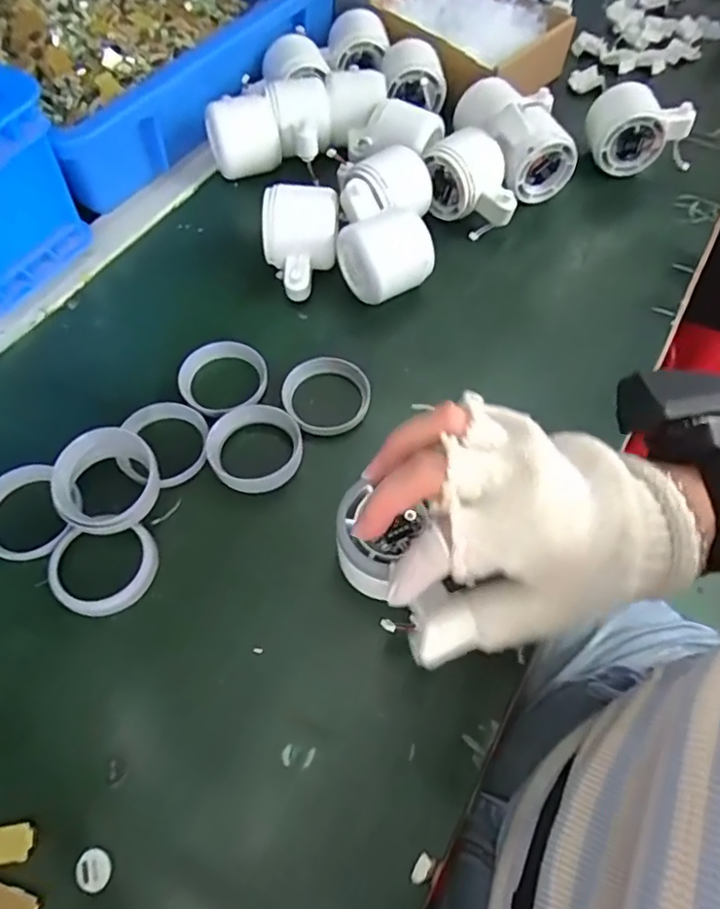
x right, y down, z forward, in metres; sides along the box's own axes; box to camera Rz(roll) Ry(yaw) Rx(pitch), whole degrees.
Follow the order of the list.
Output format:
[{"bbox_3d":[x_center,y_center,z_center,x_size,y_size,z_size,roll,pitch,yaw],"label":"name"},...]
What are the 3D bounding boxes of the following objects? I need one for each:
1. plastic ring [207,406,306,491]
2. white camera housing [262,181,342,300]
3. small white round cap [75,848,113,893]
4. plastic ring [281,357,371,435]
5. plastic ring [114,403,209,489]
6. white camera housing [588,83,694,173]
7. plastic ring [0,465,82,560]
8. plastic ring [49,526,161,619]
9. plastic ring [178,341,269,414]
[{"bbox_3d":[-0.067,-0.003,0.377,0.059,0.021,0.055,1,61,-2],"label":"plastic ring"},{"bbox_3d":[-0.044,-0.157,0.439,0.056,0.057,0.071,-1,61,-3],"label":"white camera housing"},{"bbox_3d":[-0.122,0.189,0.266,0.016,0.004,0.017,1,61,-2],"label":"small white round cap"},{"bbox_3d":[-0.021,-0.040,0.396,0.060,0.015,0.053,-24,65,-15],"label":"plastic ring"},{"bbox_3d":[-0.126,-0.006,0.377,0.054,0.015,0.059,1,61,-2],"label":"plastic ring"},{"bbox_3d":[0.246,-0.279,0.510,0.096,0.062,0.047,15,62,6],"label":"white camera housing"},{"bbox_3d":[-0.201,0.036,0.354,0.056,0.016,0.057,1,61,-2],"label":"plastic ring"},{"bbox_3d":[-0.149,0.067,0.337,0.061,0.008,0.052,-3,62,-4],"label":"plastic ring"},{"bbox_3d":[-0.094,-0.053,0.406,0.053,0.017,0.058,1,61,-2],"label":"plastic ring"}]

